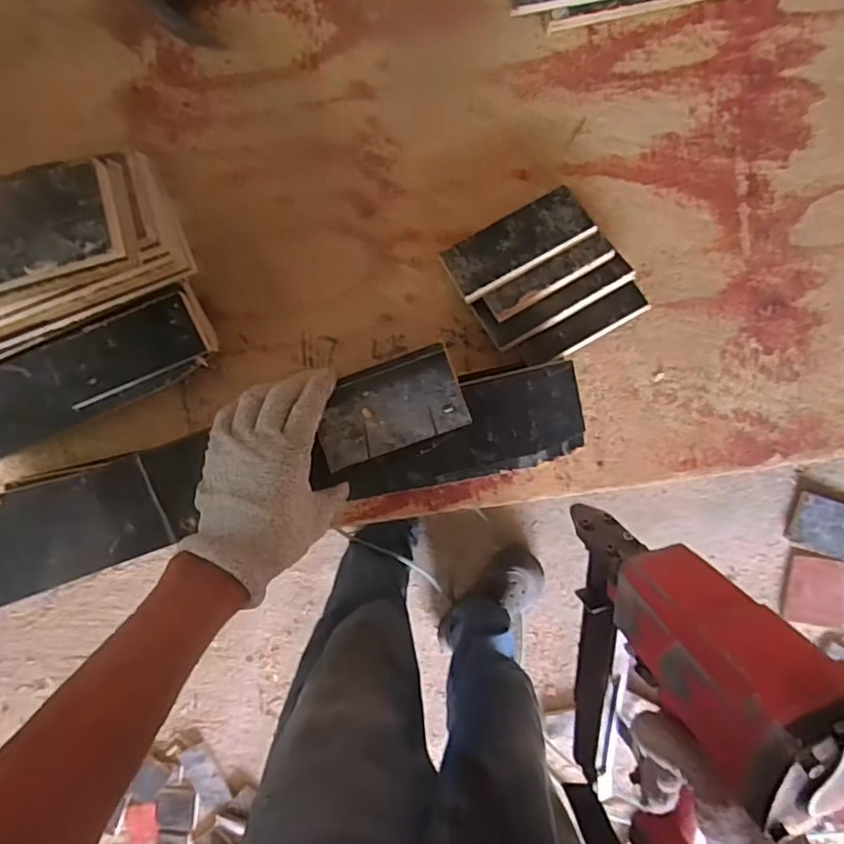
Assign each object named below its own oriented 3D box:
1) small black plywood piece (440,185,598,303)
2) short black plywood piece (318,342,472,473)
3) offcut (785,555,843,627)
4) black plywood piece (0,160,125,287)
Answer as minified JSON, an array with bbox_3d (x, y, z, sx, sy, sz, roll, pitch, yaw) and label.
[{"bbox_3d":[0.094,-0.177,0.571,0.140,0.008,0.067,-28,69,7],"label":"small black plywood piece"},{"bbox_3d":[-0.027,-0.012,0.457,0.116,0.015,0.068,-21,95,-1],"label":"short black plywood piece"},{"bbox_3d":[0.892,0.381,1.303,0.128,0.011,0.168,-1,101,8],"label":"offcut"},{"bbox_3d":[-0.269,-0.127,0.382,0.140,0.011,0.065,-11,94,11],"label":"black plywood piece"}]

